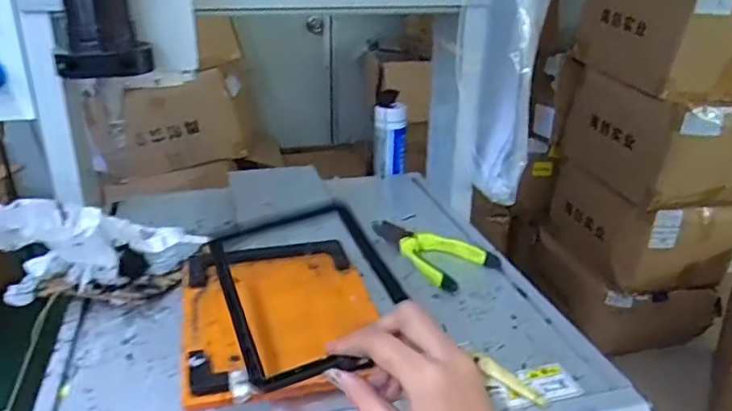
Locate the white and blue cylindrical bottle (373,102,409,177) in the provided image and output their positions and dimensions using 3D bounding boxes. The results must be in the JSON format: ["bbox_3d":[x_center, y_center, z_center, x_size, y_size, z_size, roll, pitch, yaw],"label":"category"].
[{"bbox_3d":[0.039,-0.102,0.935,0.049,0.104,0.046,-4,24,-10],"label":"white and blue cylindrical bottle"}]

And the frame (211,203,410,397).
[{"bbox_3d":[-0.041,0.057,0.435,0.117,0.008,0.160,-16,40,-16],"label":"frame"}]

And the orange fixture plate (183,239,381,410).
[{"bbox_3d":[-0.072,0.084,0.502,0.148,0.021,0.210,-5,24,-13],"label":"orange fixture plate"}]

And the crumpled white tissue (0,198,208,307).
[{"bbox_3d":[-0.266,0.025,0.573,0.184,0.111,0.080,-20,31,-40],"label":"crumpled white tissue"}]

